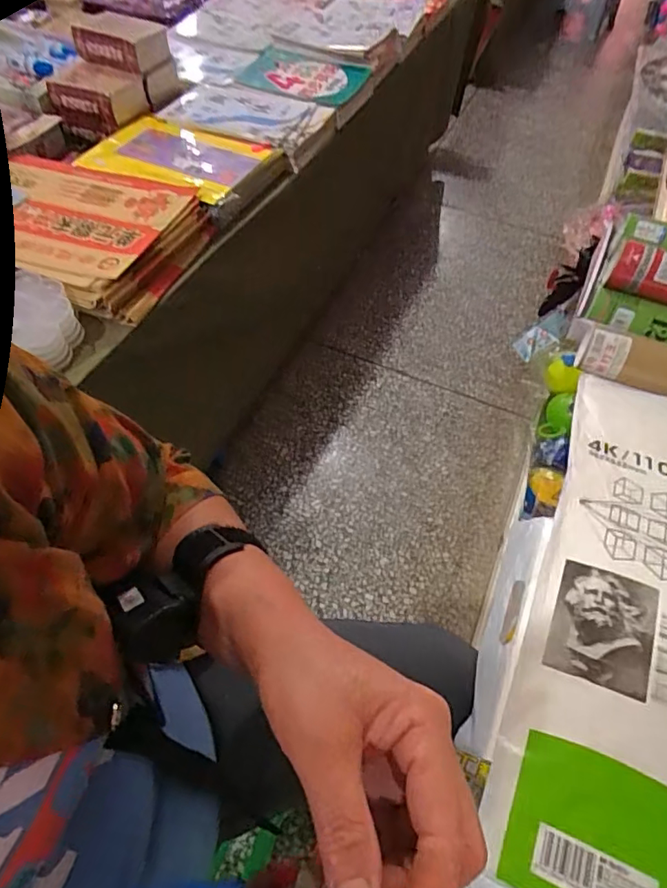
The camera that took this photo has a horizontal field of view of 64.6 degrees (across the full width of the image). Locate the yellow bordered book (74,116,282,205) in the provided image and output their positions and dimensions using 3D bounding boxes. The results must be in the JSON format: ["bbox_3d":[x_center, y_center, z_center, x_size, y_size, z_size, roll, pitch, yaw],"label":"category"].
[{"bbox_3d":[-0.299,-0.522,0.966,0.329,0.040,0.206,20,58,11],"label":"yellow bordered book"}]

